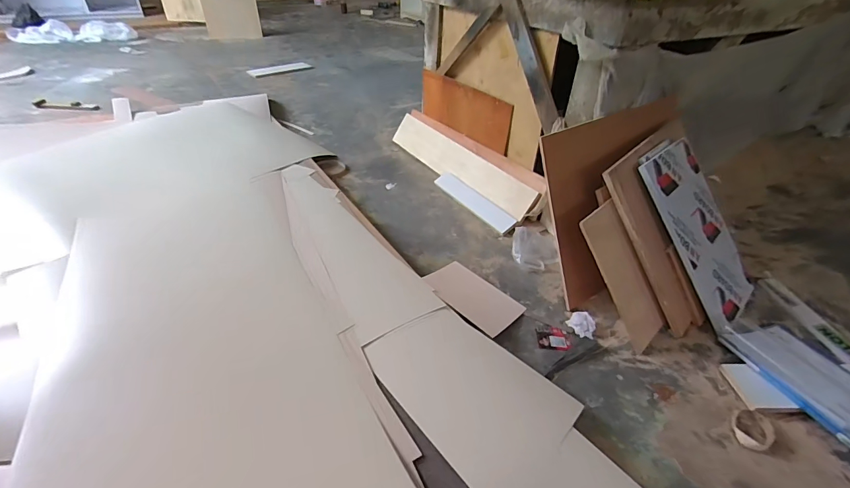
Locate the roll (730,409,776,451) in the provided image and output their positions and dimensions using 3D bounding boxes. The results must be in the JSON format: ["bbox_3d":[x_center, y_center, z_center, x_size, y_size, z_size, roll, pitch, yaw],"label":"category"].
[{"bbox_3d":[0.774,0.436,0.945,0.089,0.021,0.096,2,37,-1],"label":"roll"}]

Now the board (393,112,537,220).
[{"bbox_3d":[0.133,-0.382,1.827,0.028,0.159,0.920,8,25,-49],"label":"board"}]

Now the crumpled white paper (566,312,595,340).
[{"bbox_3d":[0.461,0.234,1.178,0.076,0.027,0.073,19,40,21],"label":"crumpled white paper"}]

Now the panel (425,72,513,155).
[{"bbox_3d":[0.164,-0.616,1.817,0.022,0.204,0.603,-18,43,-35],"label":"panel"}]

